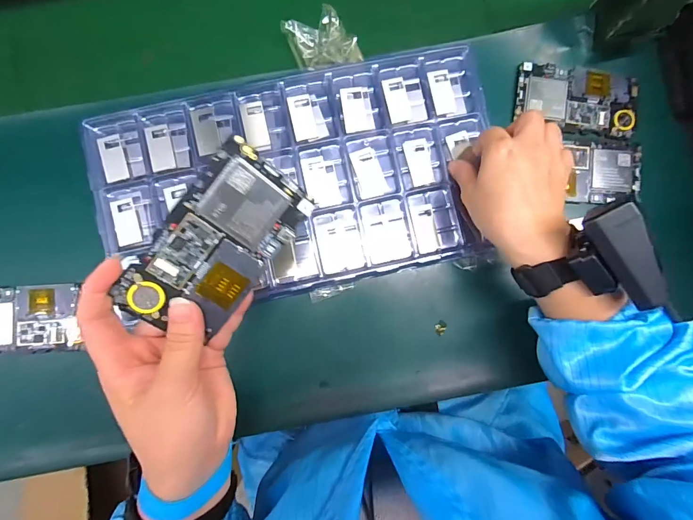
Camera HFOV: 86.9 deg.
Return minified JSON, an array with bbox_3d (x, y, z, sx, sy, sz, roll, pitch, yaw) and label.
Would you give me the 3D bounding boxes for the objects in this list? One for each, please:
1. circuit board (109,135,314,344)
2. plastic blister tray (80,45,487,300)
[{"bbox_3d":[-0.080,-0.008,0.228,0.064,0.004,0.122,37,92,-23],"label":"circuit board"},{"bbox_3d":[-0.044,-0.076,0.356,0.374,0.018,0.202,-12,90,-3],"label":"plastic blister tray"}]

